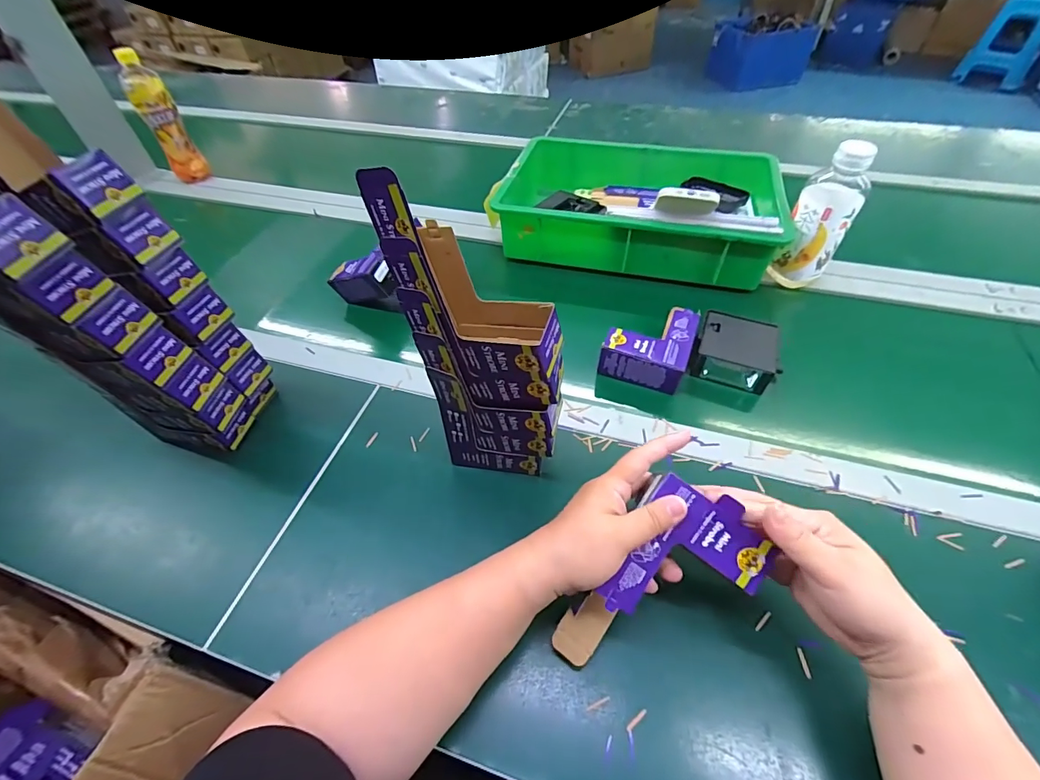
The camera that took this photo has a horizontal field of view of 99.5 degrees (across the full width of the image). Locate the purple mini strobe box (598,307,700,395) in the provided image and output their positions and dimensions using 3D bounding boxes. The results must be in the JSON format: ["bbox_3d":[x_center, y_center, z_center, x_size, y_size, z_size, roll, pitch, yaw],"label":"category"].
[{"bbox_3d":[0.162,-0.058,0.551,0.097,0.044,0.105,17,53,16],"label":"purple mini strobe box"}]

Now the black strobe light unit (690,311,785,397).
[{"bbox_3d":[0.268,-0.047,0.550,0.093,0.048,0.089,21,54,19],"label":"black strobe light unit"}]

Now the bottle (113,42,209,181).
[{"bbox_3d":[-0.707,-0.529,0.882,0.066,0.224,0.064,-27,54,-18],"label":"bottle"}]

